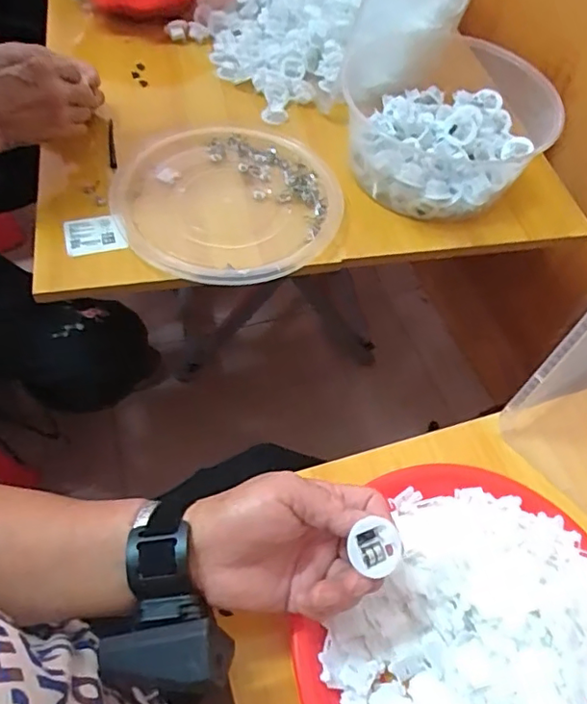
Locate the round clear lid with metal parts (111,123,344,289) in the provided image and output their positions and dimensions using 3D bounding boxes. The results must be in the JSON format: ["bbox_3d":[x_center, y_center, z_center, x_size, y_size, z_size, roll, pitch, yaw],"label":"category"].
[{"bbox_3d":[-0.066,-0.165,0.600,0.228,0.037,0.230,0,58,-1],"label":"round clear lid with metal parts"}]

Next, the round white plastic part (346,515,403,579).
[{"bbox_3d":[0.049,0.115,0.331,0.030,0.015,0.031,-23,83,-11],"label":"round white plastic part"}]

